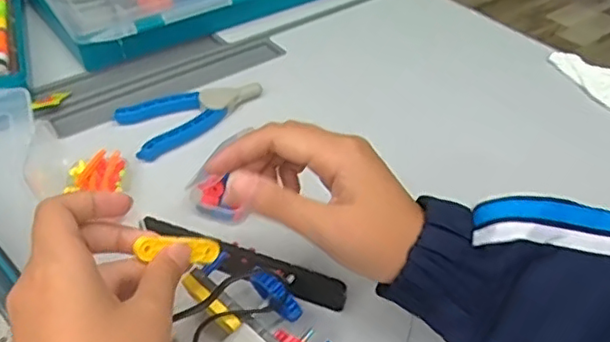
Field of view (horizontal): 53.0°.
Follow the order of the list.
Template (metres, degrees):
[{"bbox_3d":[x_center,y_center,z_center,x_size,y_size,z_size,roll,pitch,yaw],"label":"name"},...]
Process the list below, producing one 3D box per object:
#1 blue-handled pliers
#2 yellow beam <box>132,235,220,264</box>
[{"bbox_3d":[-0.099,-0.054,0.545,0.126,0.015,0.064,-25,46,-26],"label":"blue-handled pliers"},{"bbox_3d":[-0.070,0.043,0.338,0.049,0.013,0.009,8,28,-42],"label":"yellow beam"}]

